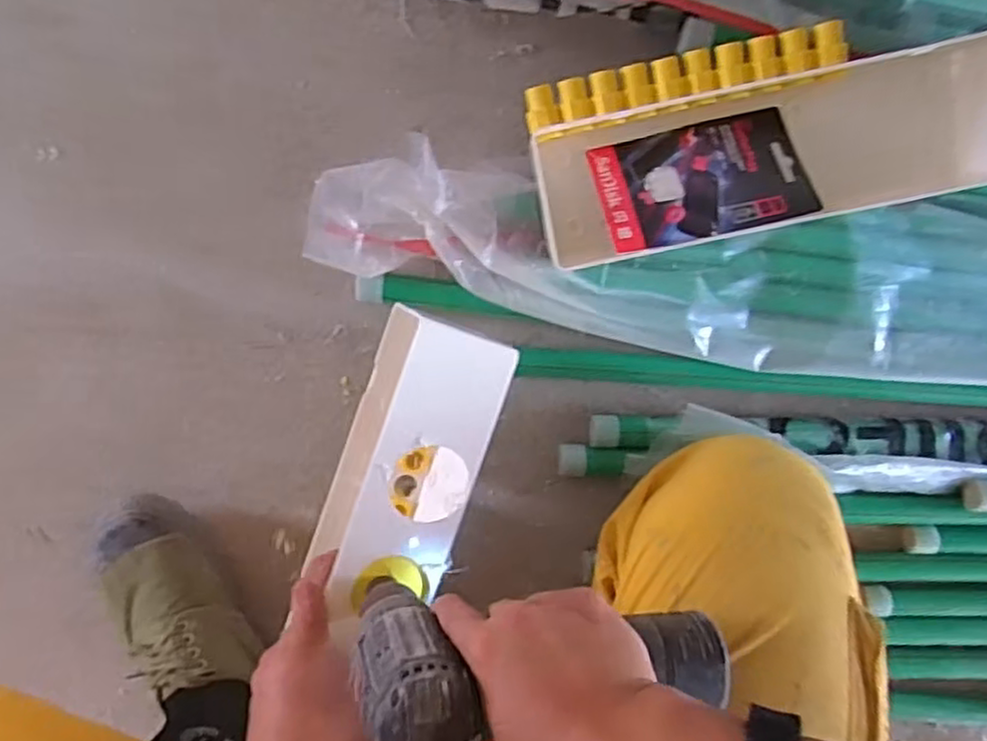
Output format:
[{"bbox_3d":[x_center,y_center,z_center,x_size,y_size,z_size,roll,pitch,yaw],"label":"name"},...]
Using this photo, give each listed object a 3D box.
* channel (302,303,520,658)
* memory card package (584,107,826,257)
[{"bbox_3d":[-0.062,0.064,0.533,0.091,0.111,0.200,19,94,-7],"label":"channel"},{"bbox_3d":[0.154,-0.142,0.538,0.149,0.008,0.094,-11,68,0],"label":"memory card package"}]

